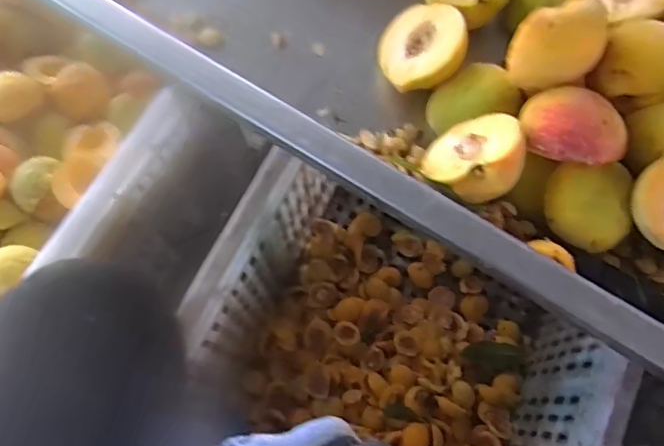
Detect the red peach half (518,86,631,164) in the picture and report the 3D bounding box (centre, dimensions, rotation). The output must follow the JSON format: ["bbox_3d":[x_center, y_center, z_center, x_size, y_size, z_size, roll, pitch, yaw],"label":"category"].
[{"bbox_3d":[0.139,-0.056,0.318,0.055,0.021,0.045,2,71,0],"label":"red peach half"}]

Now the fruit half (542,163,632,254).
[{"bbox_3d":[0.151,-0.011,0.335,0.048,0.025,0.050,5,102,10],"label":"fruit half"}]

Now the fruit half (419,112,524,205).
[{"bbox_3d":[0.086,-0.041,0.342,0.059,0.025,0.059,-21,36,16],"label":"fruit half"}]

